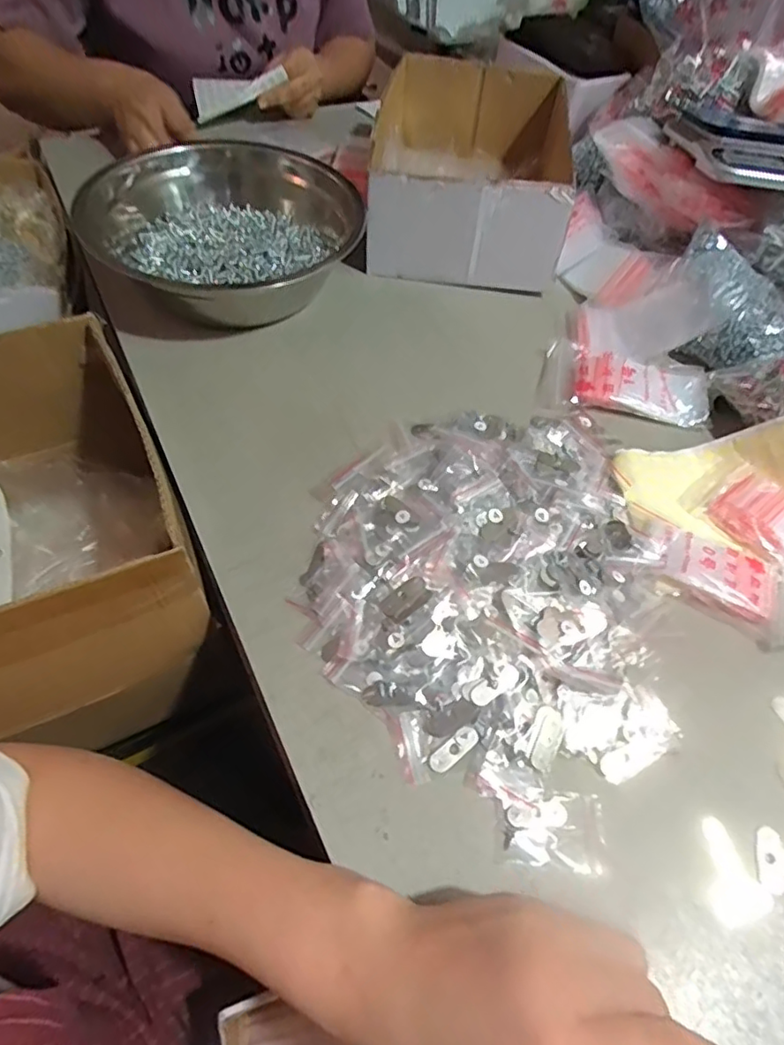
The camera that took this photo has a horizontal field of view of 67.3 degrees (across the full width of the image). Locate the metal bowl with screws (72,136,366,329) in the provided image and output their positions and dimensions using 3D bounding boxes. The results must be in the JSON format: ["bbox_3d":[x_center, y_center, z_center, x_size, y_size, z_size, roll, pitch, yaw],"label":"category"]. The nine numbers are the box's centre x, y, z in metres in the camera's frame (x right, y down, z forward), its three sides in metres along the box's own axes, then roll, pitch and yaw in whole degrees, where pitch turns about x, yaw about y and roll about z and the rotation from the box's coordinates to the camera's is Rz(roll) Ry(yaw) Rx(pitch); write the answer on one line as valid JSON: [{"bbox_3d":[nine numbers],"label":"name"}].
[{"bbox_3d":[-0.156,-0.270,0.556,0.216,0.085,0.230,2,55,-4],"label":"metal bowl with screws"}]

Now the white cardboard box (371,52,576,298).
[{"bbox_3d":[0.084,-0.387,0.645,0.193,0.106,0.294,6,55,-1],"label":"white cardboard box"}]

